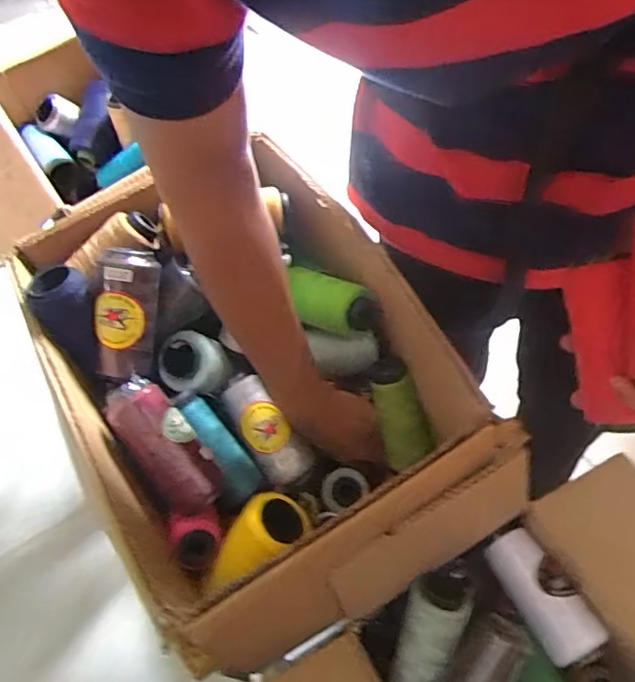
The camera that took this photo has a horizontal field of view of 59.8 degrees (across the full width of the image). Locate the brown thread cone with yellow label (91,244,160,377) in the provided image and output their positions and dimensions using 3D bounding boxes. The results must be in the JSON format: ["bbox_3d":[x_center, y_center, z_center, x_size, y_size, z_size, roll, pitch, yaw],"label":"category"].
[{"bbox_3d":[-0.170,-0.024,0.482,0.053,0.046,0.116,9,103,8],"label":"brown thread cone with yellow label"}]

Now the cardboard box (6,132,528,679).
[{"bbox_3d":[-0.056,0.037,0.503,0.277,0.177,0.390,-29,64,-12],"label":"cardboard box"}]

